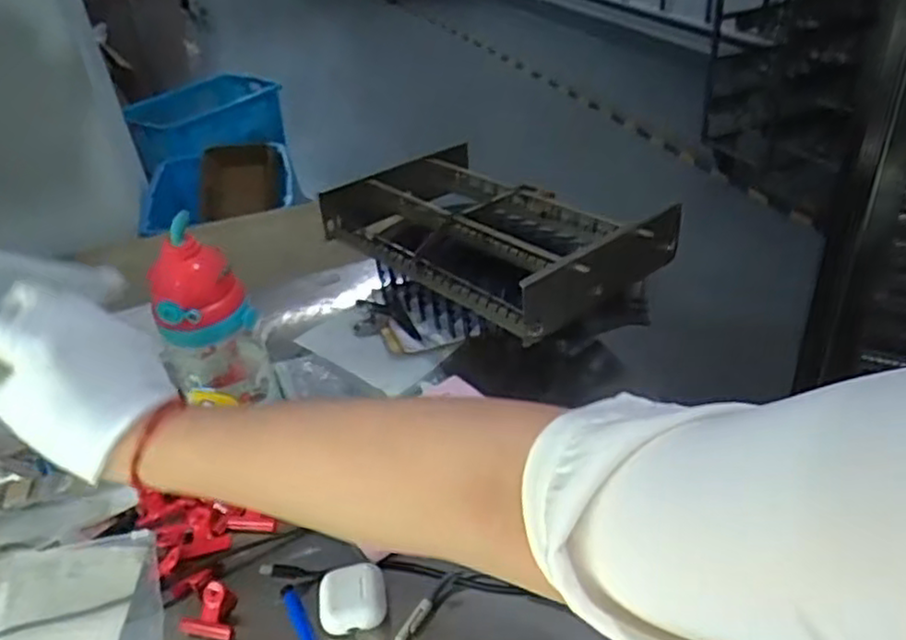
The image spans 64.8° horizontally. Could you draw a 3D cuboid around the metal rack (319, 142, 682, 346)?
[{"bbox_3d":[0.035,-0.084,0.739,0.208,0.101,0.327,-31,42,-31],"label":"metal rack"}]

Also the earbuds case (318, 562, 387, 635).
[{"bbox_3d":[-0.070,0.194,0.494,0.046,0.025,0.040,-5,35,2],"label":"earbuds case"}]

